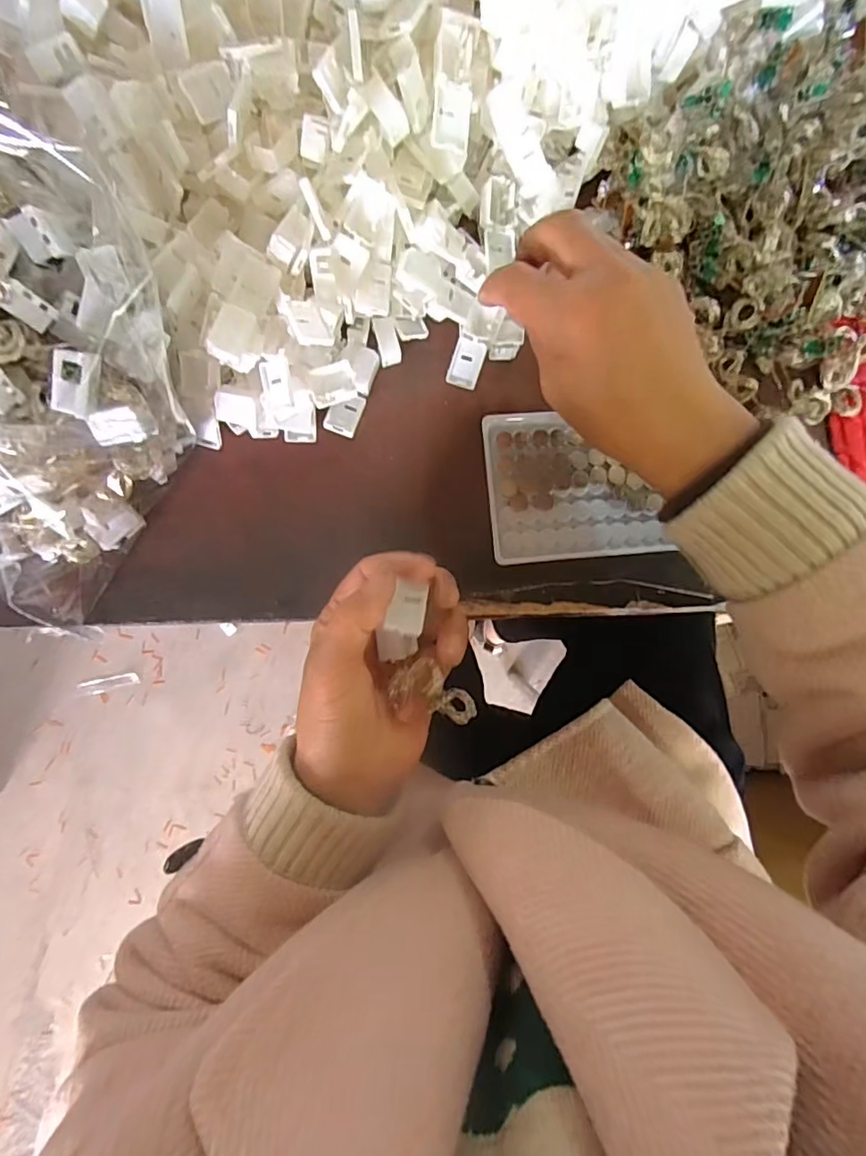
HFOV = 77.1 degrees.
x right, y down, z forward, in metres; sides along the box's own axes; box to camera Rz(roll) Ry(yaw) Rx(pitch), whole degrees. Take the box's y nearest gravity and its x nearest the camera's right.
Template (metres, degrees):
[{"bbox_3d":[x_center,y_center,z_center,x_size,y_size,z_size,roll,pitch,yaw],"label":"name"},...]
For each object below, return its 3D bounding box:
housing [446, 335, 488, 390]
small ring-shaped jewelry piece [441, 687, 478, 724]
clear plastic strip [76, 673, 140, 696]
[{"bbox_3d":[0.021,-0.133,0.338,0.020,0.005,0.028,24,106,19],"label":"housing"},{"bbox_3d":[0.014,0.069,0.292,0.016,0.008,0.020,-45,91,-6],"label":"small ring-shaped jewelry piece"},{"bbox_3d":[-0.594,0.195,0.997,0.112,0.009,0.029,-10,89,-5],"label":"clear plastic strip"}]

